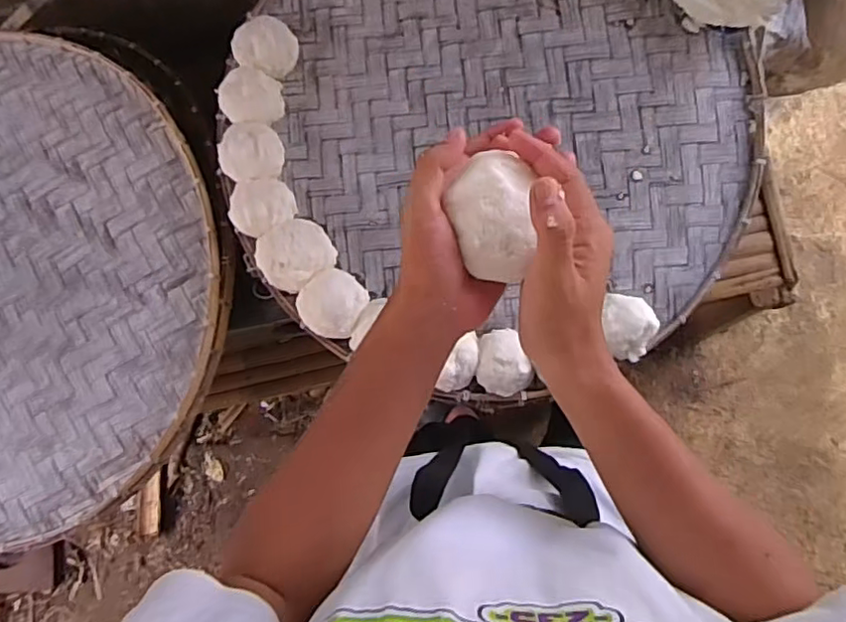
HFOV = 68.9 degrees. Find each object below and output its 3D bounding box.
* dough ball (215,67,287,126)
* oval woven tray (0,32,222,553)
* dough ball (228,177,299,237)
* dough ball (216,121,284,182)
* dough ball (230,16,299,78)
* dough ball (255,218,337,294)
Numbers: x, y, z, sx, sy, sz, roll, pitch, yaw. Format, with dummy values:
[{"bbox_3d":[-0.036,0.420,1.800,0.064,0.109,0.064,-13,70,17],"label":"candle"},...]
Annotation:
[{"bbox_3d":[-0.236,-0.293,0.845,0.083,0.055,0.076,-6,87,2],"label":"dough ball"},{"bbox_3d":[-0.646,-0.041,0.882,0.708,0.026,0.716,-14,82,8],"label":"oval woven tray"},{"bbox_3d":[-0.213,-0.136,0.820,0.086,0.057,0.077,-7,87,2],"label":"dough ball"},{"bbox_3d":[-0.227,-0.210,0.832,0.082,0.059,0.082,0,87,2],"label":"dough ball"},{"bbox_3d":[-0.215,-0.363,0.855,0.080,0.049,0.077,0,87,2],"label":"dough ball"},{"bbox_3d":[-0.167,-0.074,0.810,0.093,0.062,0.084,-35,86,0],"label":"dough ball"}]

